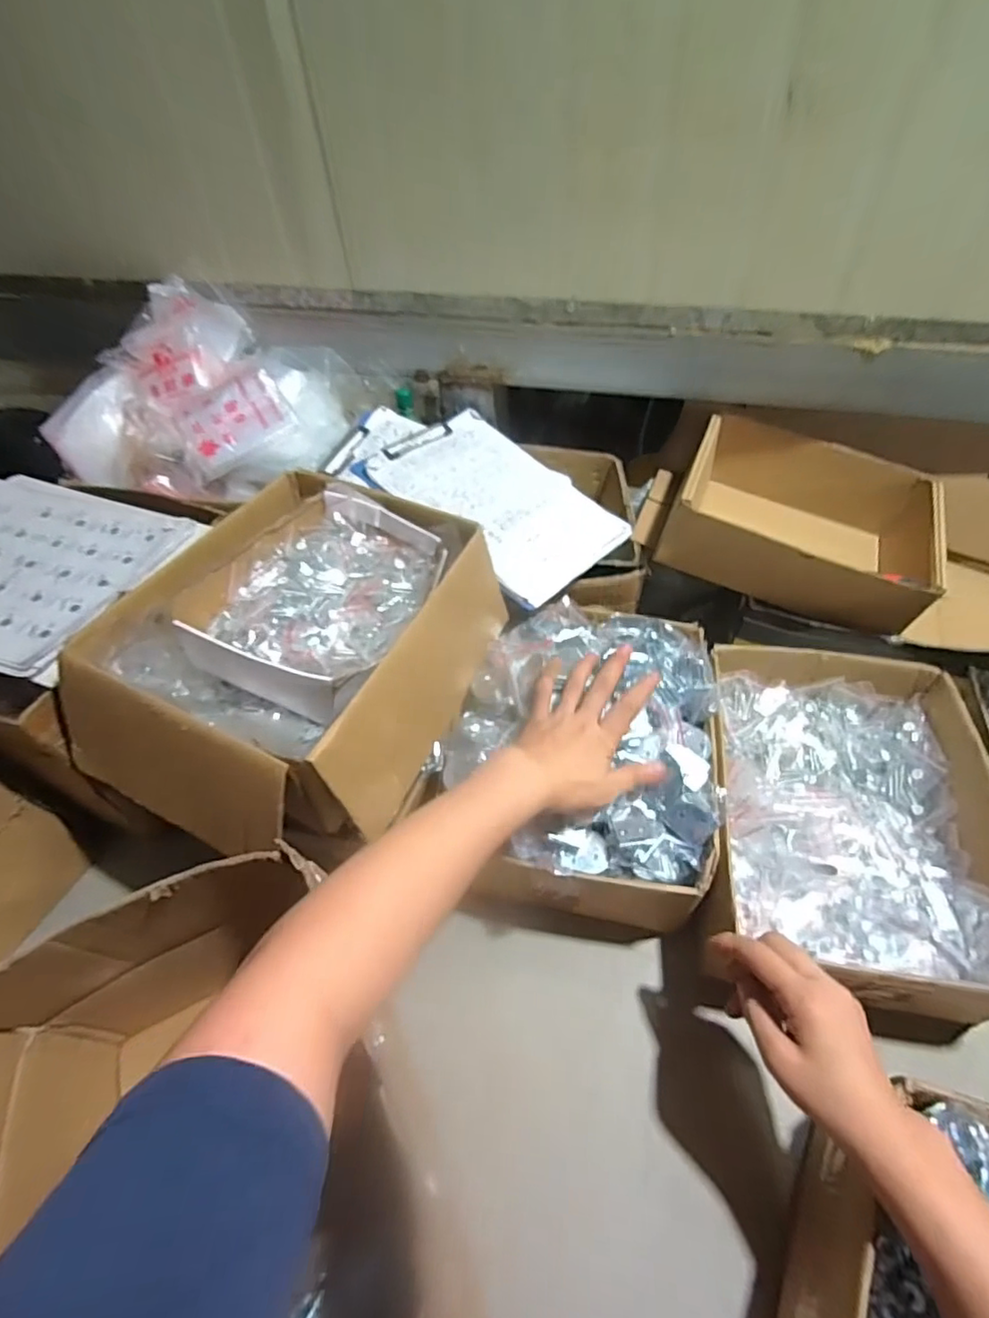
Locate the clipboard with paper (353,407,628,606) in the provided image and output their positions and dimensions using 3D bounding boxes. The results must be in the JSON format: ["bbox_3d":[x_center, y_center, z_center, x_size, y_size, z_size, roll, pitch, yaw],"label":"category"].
[{"bbox_3d":[0.003,-0.206,0.749,0.302,0.010,0.216,40,58,16],"label":"clipboard with paper"}]

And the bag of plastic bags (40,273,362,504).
[{"bbox_3d":[-0.370,-0.337,0.763,0.310,0.143,0.296,9,52,11],"label":"bag of plastic bags"}]

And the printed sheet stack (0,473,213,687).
[{"bbox_3d":[-0.484,-0.101,0.598,0.306,0.026,0.229,13,53,14],"label":"printed sheet stack"}]

